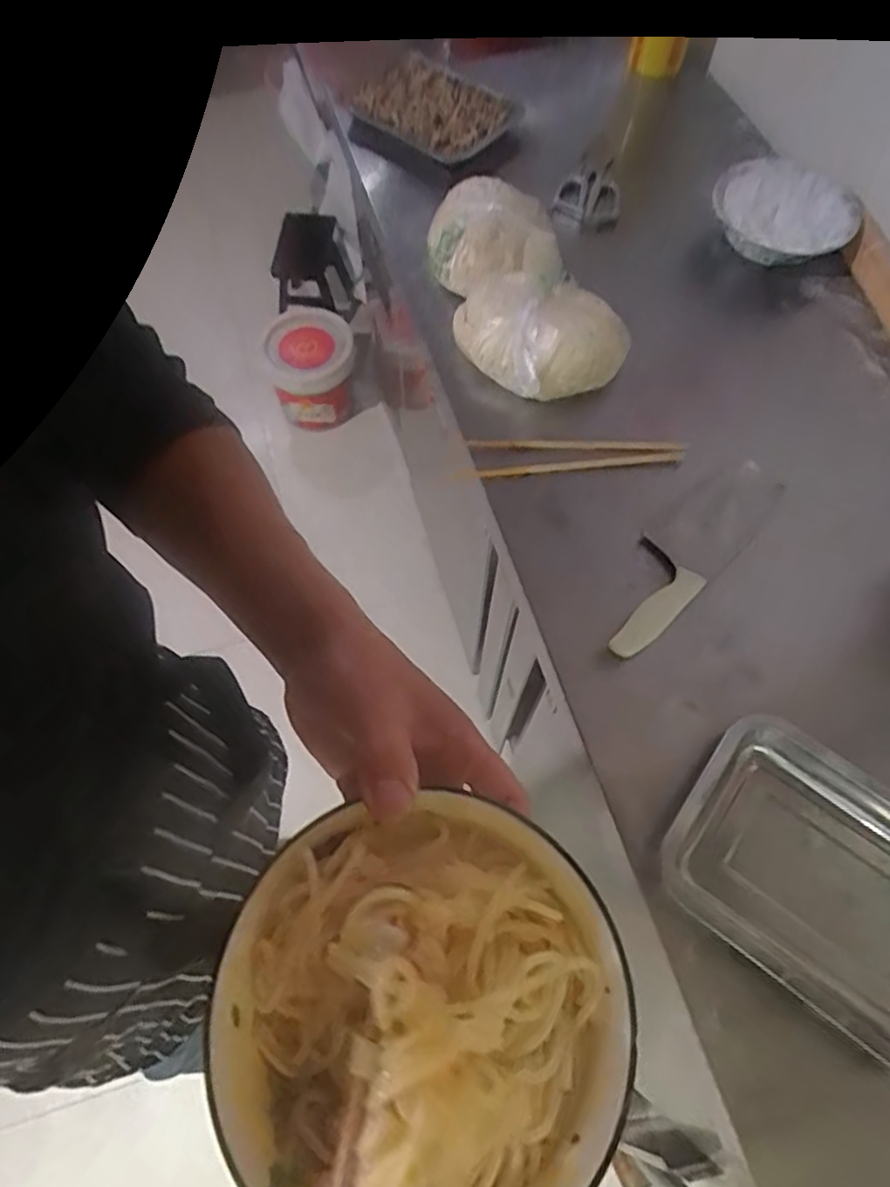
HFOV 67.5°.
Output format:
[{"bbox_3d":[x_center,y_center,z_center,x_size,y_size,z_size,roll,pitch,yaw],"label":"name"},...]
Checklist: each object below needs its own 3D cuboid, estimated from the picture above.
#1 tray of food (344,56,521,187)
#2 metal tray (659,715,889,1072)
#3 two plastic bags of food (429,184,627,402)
[{"bbox_3d":[-0.021,-0.662,0.927,0.215,0.041,0.183,32,68,13],"label":"tray of food"},{"bbox_3d":[0.319,0.239,0.548,0.247,0.038,0.186,35,69,14],"label":"metal tray"},{"bbox_3d":[0.093,-0.359,0.777,0.180,0.093,0.298,-11,65,-6],"label":"two plastic bags of food"}]

